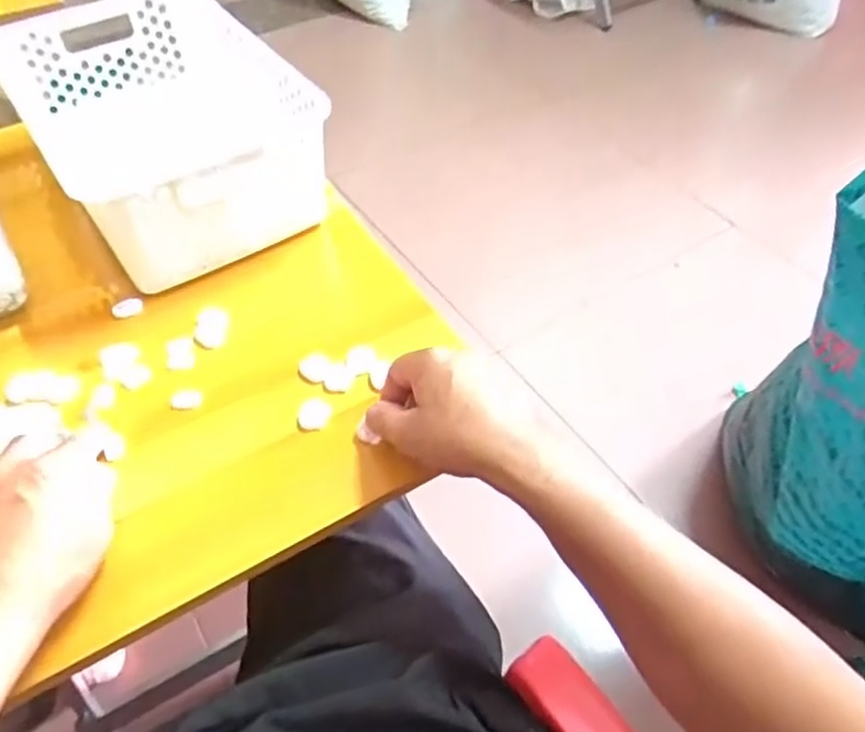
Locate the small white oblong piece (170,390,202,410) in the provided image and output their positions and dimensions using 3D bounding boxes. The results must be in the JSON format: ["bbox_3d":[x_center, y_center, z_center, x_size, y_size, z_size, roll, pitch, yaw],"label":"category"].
[{"bbox_3d":[-0.180,0.024,0.510,0.022,0.009,0.013,-4,50,-3],"label":"small white oblong piece"}]

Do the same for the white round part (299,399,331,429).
[{"bbox_3d":[-0.085,0.035,0.505,0.022,0.006,0.023,0,50,0],"label":"white round part"}]

